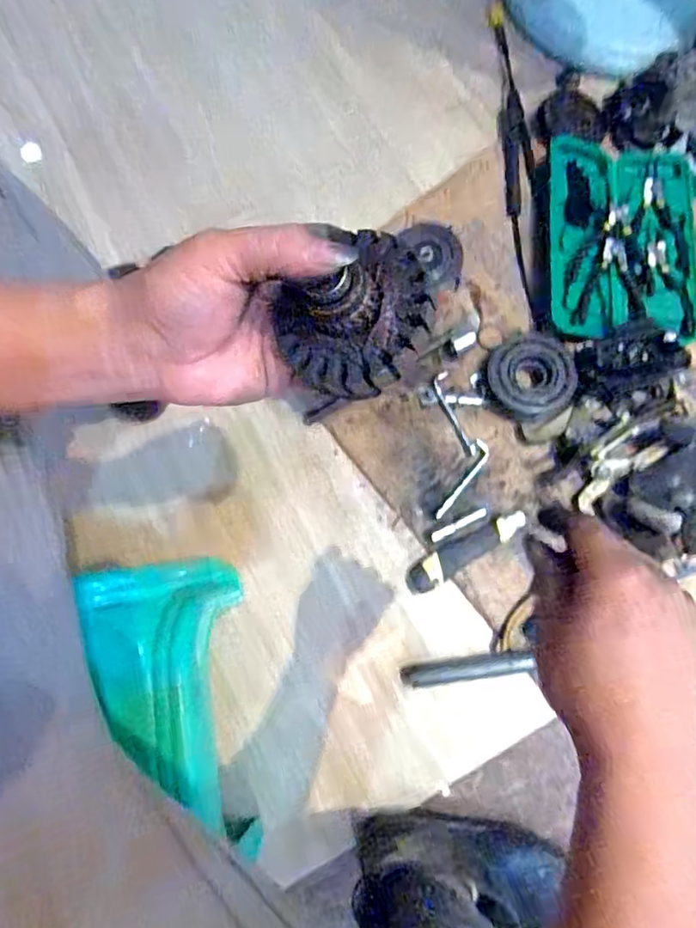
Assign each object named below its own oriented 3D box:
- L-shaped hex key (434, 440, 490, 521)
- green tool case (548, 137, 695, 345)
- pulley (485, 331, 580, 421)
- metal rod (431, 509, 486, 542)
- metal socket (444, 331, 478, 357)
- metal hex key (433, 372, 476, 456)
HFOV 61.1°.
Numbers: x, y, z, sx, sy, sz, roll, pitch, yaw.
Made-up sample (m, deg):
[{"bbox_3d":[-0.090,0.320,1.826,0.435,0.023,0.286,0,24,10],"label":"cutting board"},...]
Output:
[{"bbox_3d":[0.144,0.020,0.753,0.023,0.005,0.116,35,80,8],"label":"L-shaped hex key"},{"bbox_3d":[0.384,-0.307,0.814,0.218,0.030,0.309,5,78,2],"label":"green tool case"},{"bbox_3d":[0.235,-0.111,0.766,0.103,0.045,0.108,0,77,1],"label":"pulley"},{"bbox_3d":[0.138,0.077,0.735,0.073,0.009,0.012,-25,78,-4],"label":"metal rod"},{"bbox_3d":[0.156,-0.164,0.796,0.045,0.024,0.025,-26,78,-5],"label":"metal socket"},{"bbox_3d":[0.137,-0.065,0.772,0.024,0.008,0.118,-17,78,-3],"label":"metal hex key"}]

